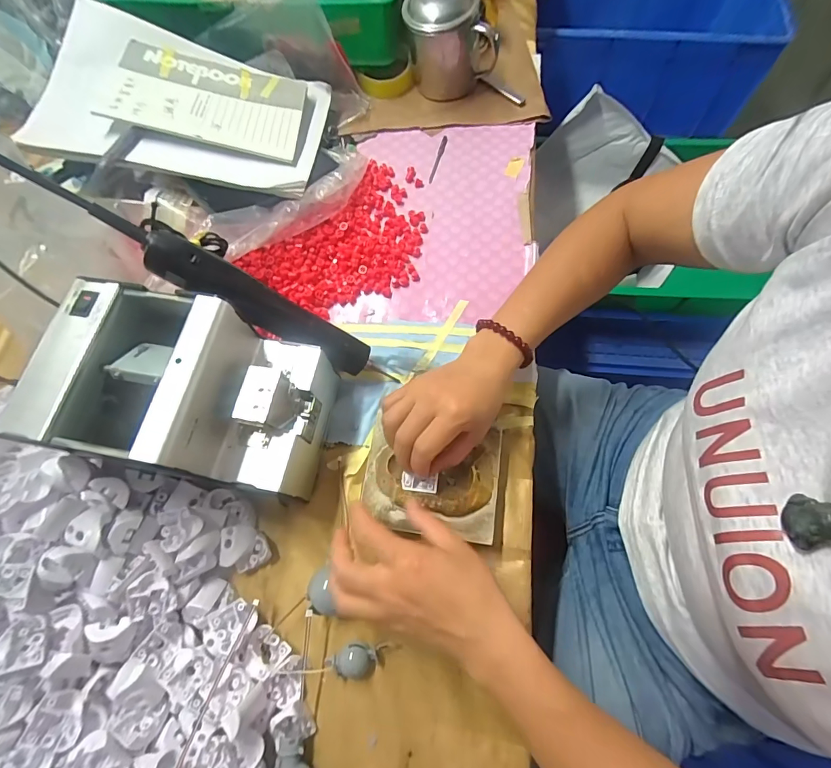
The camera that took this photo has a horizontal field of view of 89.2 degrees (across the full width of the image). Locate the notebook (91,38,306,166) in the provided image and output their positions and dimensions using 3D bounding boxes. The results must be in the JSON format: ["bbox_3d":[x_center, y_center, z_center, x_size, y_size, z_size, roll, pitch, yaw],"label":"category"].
[{"bbox_3d":[-0.242,-0.337,0.501,0.207,0.014,0.155,10,61,-9],"label":"notebook"}]

